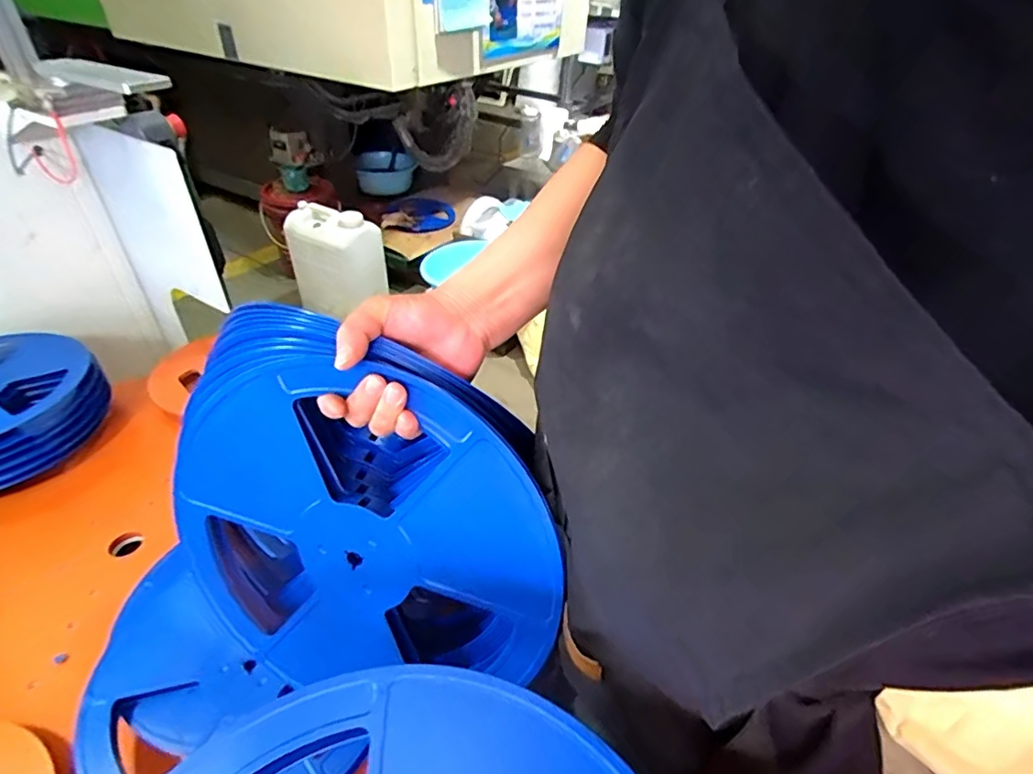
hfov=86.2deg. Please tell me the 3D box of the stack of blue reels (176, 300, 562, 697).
[{"bbox_3d":[-0.114,0.115,0.457,0.315,0.301,0.072,13,16,9],"label":"stack of blue reels"}]

